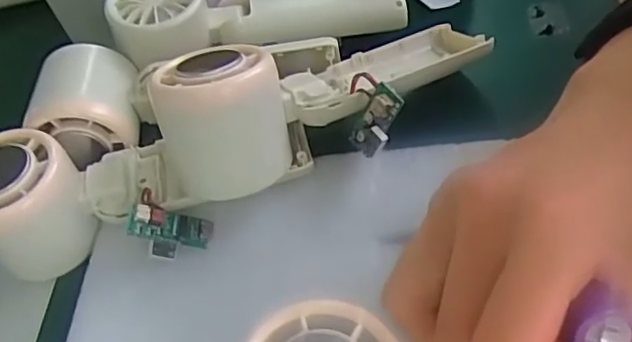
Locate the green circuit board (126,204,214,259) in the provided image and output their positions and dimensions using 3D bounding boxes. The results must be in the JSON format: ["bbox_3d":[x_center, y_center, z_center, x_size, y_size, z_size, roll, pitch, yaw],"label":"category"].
[{"bbox_3d":[-0.068,0.029,0.288,0.037,0.022,0.007,19,6,-30],"label":"green circuit board"}]

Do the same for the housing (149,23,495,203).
[{"bbox_3d":[0.008,-0.043,0.293,0.164,0.056,0.067,-24,51,-7],"label":"housing"}]

